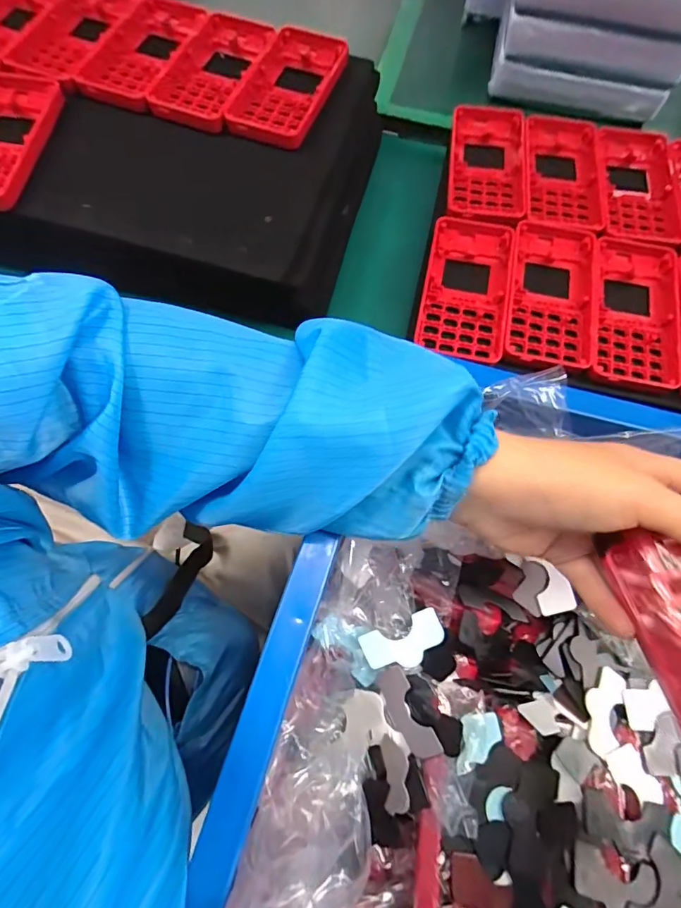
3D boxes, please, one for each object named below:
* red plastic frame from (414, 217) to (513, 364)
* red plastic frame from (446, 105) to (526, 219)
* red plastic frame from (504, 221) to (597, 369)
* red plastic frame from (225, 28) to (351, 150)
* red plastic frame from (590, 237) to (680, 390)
[{"bbox_3d":[0.096,-0.127,0.339,0.061,0.018,0.120,13,69,3],"label":"red plastic frame"},{"bbox_3d":[0.125,-0.247,0.379,0.063,0.015,0.122,8,69,1],"label":"red plastic frame"},{"bbox_3d":[0.159,-0.121,0.337,0.062,0.016,0.124,11,69,2],"label":"red plastic frame"},{"bbox_3d":[-0.042,-0.299,0.357,0.064,0.012,0.120,18,69,5],"label":"red plastic frame"},{"bbox_3d":[0.220,-0.107,0.335,0.062,0.017,0.124,11,69,2],"label":"red plastic frame"}]

